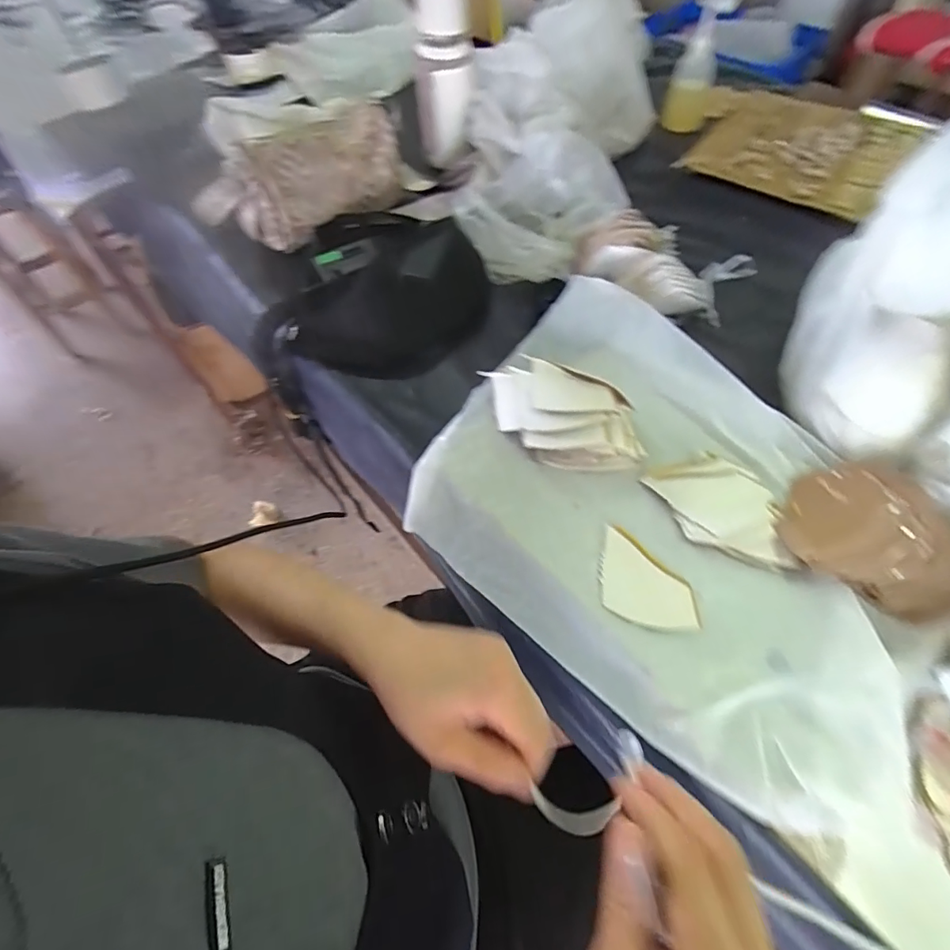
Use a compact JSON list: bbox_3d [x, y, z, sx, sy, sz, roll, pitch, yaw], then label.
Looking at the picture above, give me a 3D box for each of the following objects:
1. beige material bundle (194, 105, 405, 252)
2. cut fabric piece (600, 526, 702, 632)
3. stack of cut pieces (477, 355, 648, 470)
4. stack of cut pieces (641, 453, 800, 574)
[{"bbox_3d":[-0.225,-0.412,0.680,0.299,0.108,0.100,-36,63,-17],"label":"beige material bundle"},{"bbox_3d":[0.144,0.086,0.412,0.074,0.005,0.087,0,59,3],"label":"cut fabric piece"},{"bbox_3d":[0.083,-0.067,0.484,0.178,0.038,0.100,29,65,19],"label":"stack of cut pieces"},{"bbox_3d":[0.220,0.032,0.432,0.092,0.017,0.117,-14,59,-5],"label":"stack of cut pieces"}]

